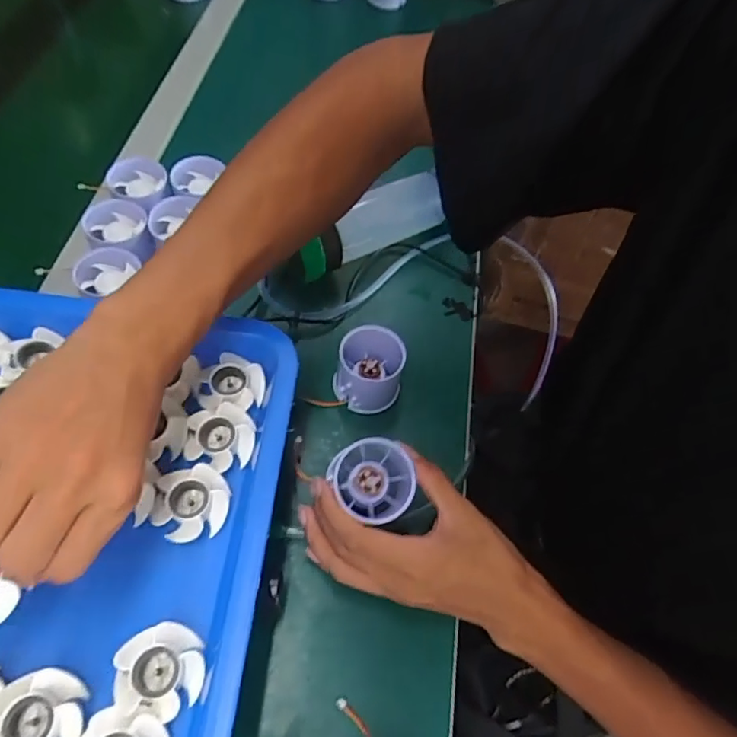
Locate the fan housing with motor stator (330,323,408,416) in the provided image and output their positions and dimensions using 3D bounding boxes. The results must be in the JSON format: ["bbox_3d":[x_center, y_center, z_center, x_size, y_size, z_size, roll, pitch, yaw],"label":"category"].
[{"bbox_3d":[0.001,0.002,0.436,0.051,0.049,0.053,2,59,-3],"label":"fan housing with motor stator"}]

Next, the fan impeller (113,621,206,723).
[{"bbox_3d":[-0.107,0.153,0.276,0.043,0.015,0.040,2,59,-3],"label":"fan impeller"}]

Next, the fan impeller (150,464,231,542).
[{"bbox_3d":[-0.106,0.079,0.320,0.042,0.013,0.043,2,59,-3],"label":"fan impeller"}]

